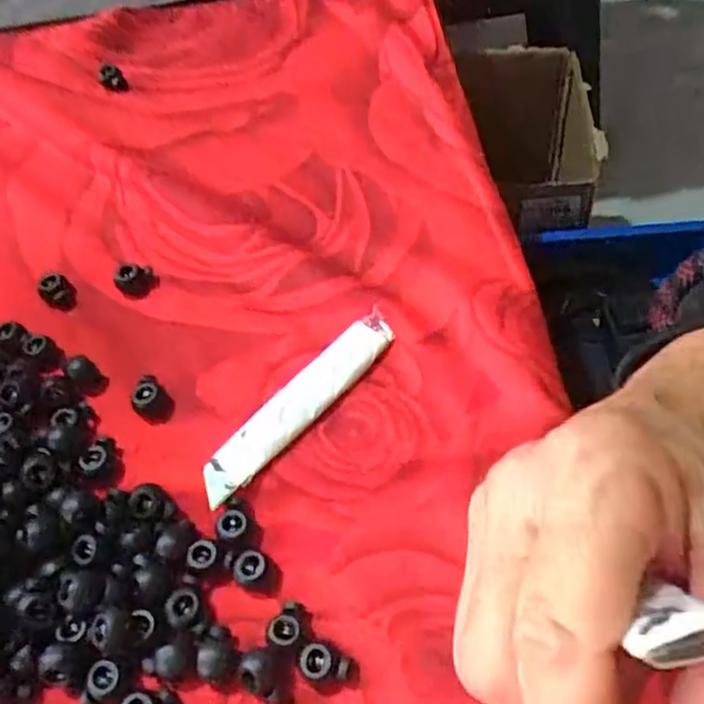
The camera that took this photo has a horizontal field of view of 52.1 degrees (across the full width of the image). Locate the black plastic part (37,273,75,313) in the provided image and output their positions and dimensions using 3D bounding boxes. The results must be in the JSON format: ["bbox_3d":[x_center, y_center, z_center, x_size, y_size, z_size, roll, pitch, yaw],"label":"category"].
[{"bbox_3d":[-0.149,-0.031,0.366,0.017,0.011,0.014,30,63,26],"label":"black plastic part"}]

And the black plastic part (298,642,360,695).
[{"bbox_3d":[-0.009,0.115,0.259,0.021,0.010,0.014,14,57,17],"label":"black plastic part"}]

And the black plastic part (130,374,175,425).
[{"bbox_3d":[-0.090,0.021,0.324,0.016,0.009,0.021,-38,58,-19],"label":"black plastic part"}]

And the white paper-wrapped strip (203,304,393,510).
[{"bbox_3d":[-0.022,0.022,0.316,0.018,0.009,0.110,34,65,27],"label":"white paper-wrapped strip"}]

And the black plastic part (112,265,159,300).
[{"bbox_3d":[-0.110,-0.037,0.366,0.016,0.012,0.019,35,65,28],"label":"black plastic part"}]

